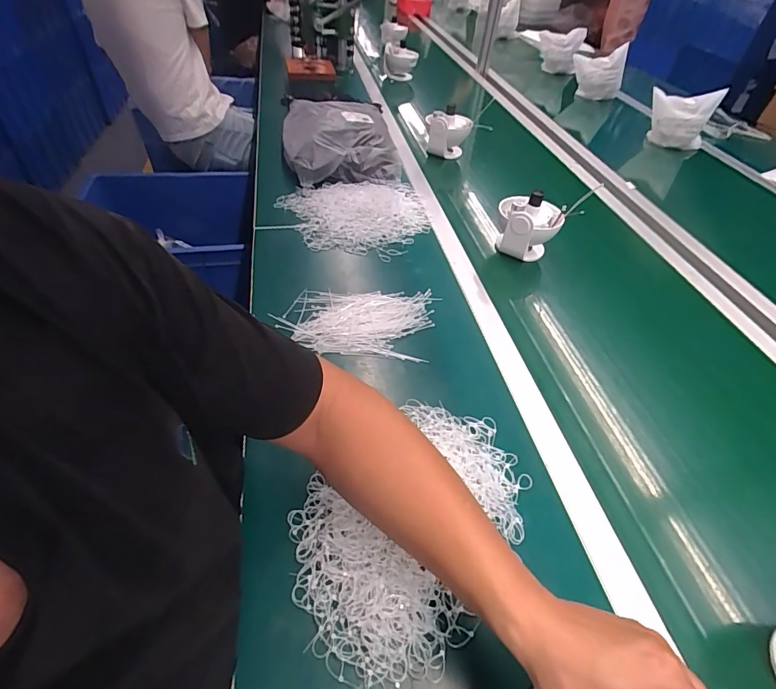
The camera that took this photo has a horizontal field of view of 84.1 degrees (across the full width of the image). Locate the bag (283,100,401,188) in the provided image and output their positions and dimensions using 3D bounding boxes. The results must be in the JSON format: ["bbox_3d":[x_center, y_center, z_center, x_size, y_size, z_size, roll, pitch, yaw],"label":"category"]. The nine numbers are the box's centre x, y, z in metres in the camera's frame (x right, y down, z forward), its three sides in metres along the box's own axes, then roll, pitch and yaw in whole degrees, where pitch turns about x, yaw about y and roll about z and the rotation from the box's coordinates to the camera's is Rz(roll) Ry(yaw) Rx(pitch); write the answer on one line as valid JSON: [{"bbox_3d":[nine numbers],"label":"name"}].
[{"bbox_3d":[-0.120,-0.493,1.036,0.254,0.096,0.315,-5,47,-11],"label":"bag"}]

